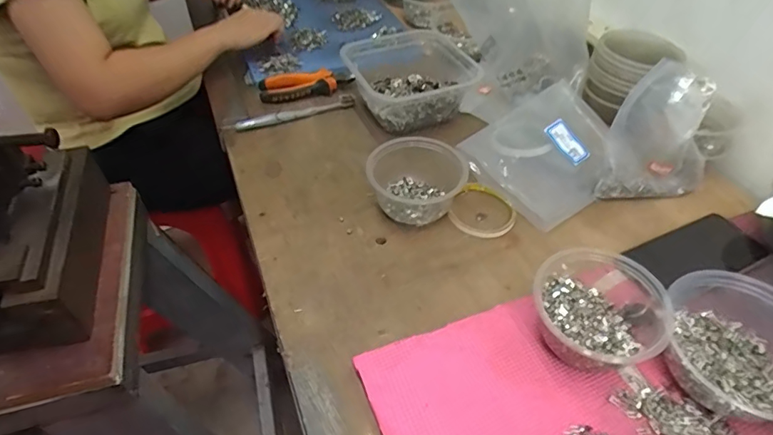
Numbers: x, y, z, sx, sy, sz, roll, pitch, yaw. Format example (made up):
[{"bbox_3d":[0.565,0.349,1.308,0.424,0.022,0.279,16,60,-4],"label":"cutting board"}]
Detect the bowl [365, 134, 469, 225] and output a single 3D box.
[{"bbox_3d":[0.039,-0.050,0.589,0.110,0.064,0.103,1,45,-1],"label":"bowl"}]

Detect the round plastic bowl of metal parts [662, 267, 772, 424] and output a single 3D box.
[{"bbox_3d":[0.308,0.113,0.419,0.133,0.069,0.115,31,53,26],"label":"round plastic bowl of metal parts"}]

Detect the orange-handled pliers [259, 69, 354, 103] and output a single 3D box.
[{"bbox_3d":[-0.129,-0.213,0.770,0.142,0.020,0.066,-11,47,-12],"label":"orange-handled pliers"}]

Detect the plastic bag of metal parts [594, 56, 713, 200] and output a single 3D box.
[{"bbox_3d":[0.333,-0.098,0.581,0.134,0.148,0.066,-13,47,-13],"label":"plastic bag of metal parts"}]

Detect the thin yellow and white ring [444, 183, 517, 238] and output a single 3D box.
[{"bbox_3d":[0.119,-0.009,0.589,0.076,0.018,0.081,1,45,-1],"label":"thin yellow and white ring"}]

